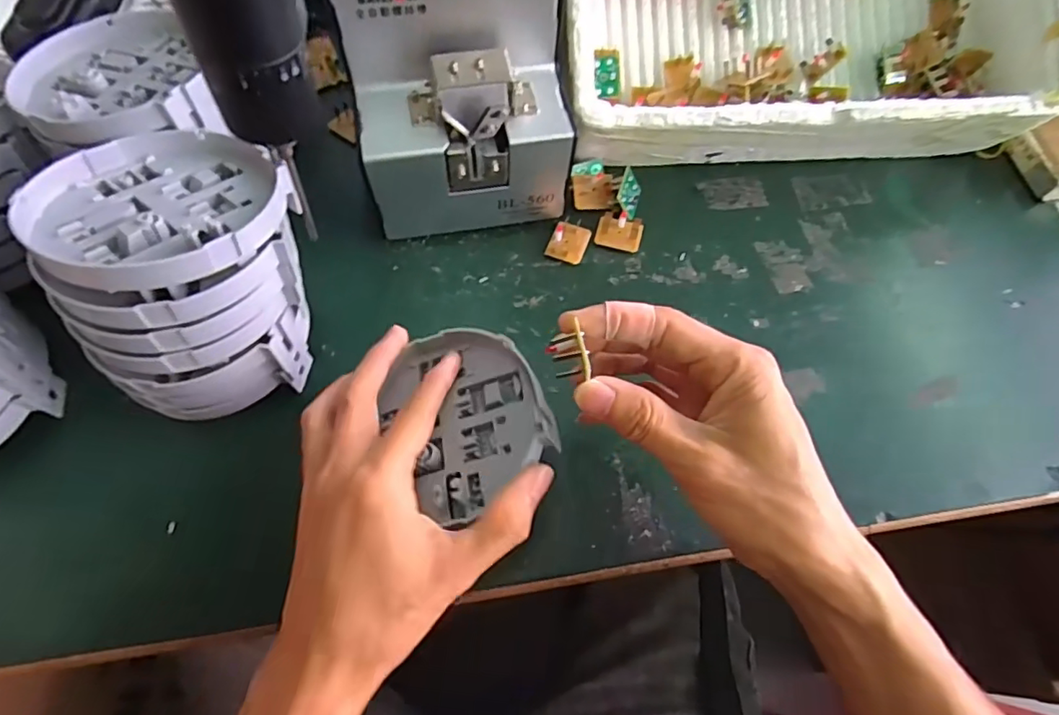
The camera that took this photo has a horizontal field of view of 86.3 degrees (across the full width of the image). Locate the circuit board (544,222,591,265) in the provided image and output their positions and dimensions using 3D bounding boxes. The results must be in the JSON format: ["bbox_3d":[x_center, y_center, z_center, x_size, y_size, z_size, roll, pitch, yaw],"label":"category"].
[{"bbox_3d":[0.027,-0.079,0.387,0.025,0.008,0.029,20,65,7],"label":"circuit board"}]

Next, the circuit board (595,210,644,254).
[{"bbox_3d":[0.063,-0.087,0.392,0.031,0.006,0.025,12,85,3],"label":"circuit board"}]

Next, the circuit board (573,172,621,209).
[{"bbox_3d":[0.047,-0.118,0.402,0.034,0.006,0.026,-1,93,-11],"label":"circuit board"}]

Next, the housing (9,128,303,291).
[{"bbox_3d":[-0.167,-0.073,0.257,0.105,0.030,0.101,29,66,11],"label":"housing"}]

